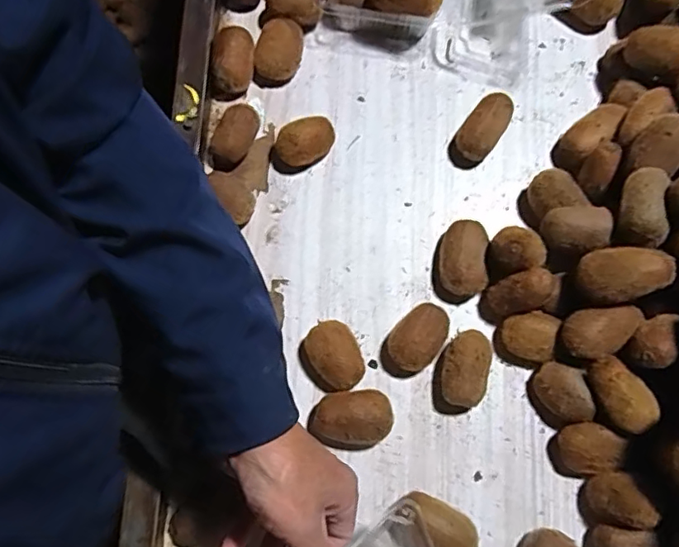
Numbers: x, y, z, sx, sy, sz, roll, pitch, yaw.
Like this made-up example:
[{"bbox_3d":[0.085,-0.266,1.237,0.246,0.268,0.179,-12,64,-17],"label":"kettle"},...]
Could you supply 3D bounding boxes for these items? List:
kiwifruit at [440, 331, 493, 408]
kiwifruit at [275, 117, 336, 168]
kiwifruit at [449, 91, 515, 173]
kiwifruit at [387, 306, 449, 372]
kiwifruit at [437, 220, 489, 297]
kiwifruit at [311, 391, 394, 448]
[{"bbox_3d":[0.110,0.084,0.500,0.039,0.039,0.064,11,78,4],"label":"kiwifruit"},{"bbox_3d":[-0.032,-0.125,0.534,0.057,0.037,0.037,-24,78,-4],"label":"kiwifruit"},{"bbox_3d":[0.136,-0.136,0.537,0.036,0.035,0.071,37,81,9],"label":"kiwifruit"},{"bbox_3d":[0.072,0.057,0.507,0.062,0.038,0.042,-44,80,-8],"label":"kiwifruit"},{"bbox_3d":[0.110,-0.015,0.514,0.046,0.037,0.069,5,78,3],"label":"kiwifruit"},{"bbox_3d":[0.012,0.126,0.486,0.065,0.039,0.044,-8,77,0],"label":"kiwifruit"}]

